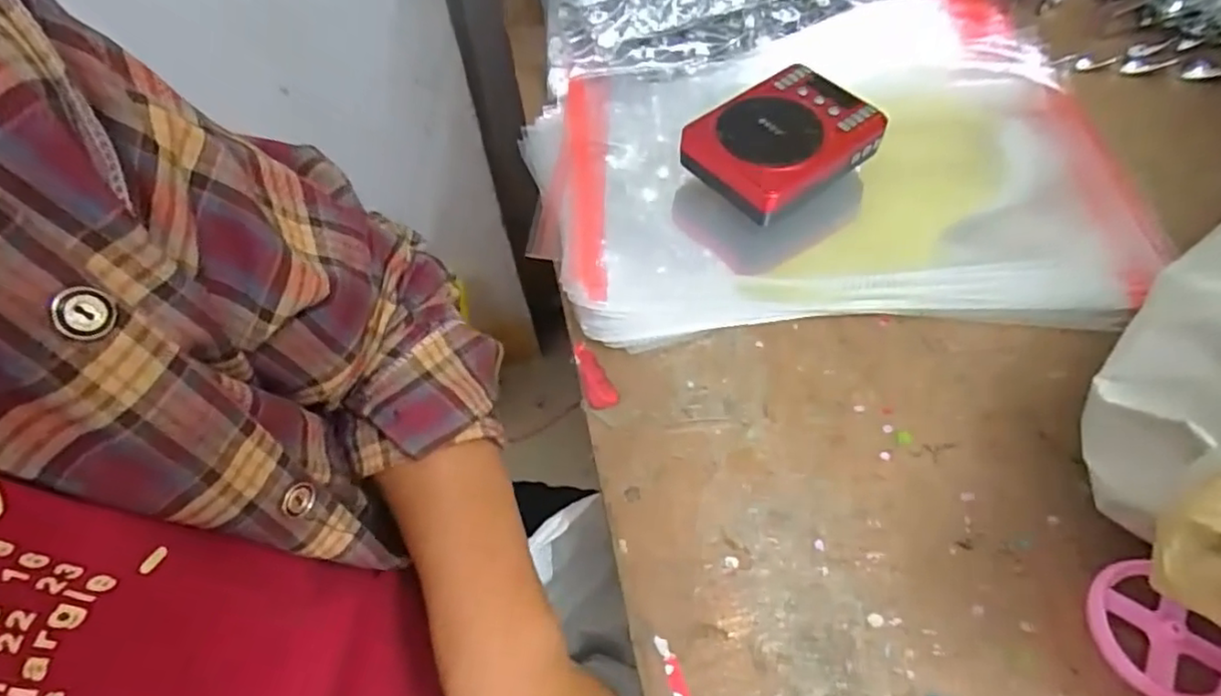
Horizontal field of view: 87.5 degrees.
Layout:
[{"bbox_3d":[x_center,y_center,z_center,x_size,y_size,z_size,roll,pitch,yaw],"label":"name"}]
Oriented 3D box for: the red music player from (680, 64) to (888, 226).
[{"bbox_3d":[0.117,-0.145,0.436,0.113,0.032,0.087,-36,61,-19],"label":"red music player"}]

